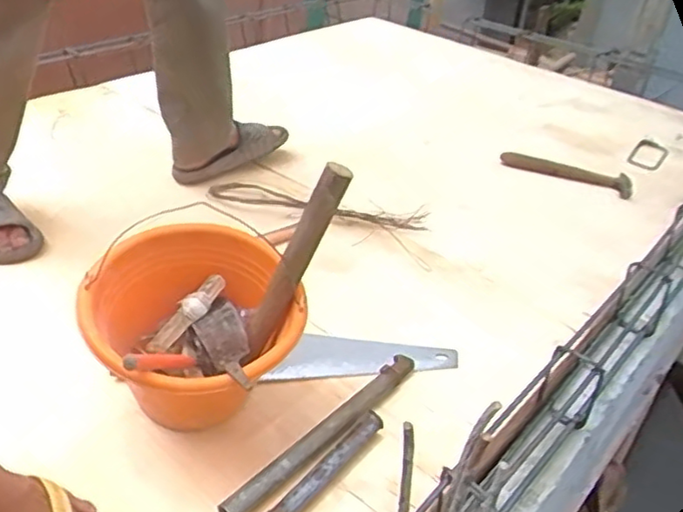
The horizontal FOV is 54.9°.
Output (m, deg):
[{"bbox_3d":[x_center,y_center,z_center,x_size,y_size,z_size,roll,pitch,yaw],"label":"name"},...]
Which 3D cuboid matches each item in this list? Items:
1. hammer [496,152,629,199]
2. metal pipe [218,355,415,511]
[{"bbox_3d":[0.515,-0.195,1.515,0.291,0.043,0.052,18,37,16],"label":"hammer"},{"bbox_3d":[-0.013,0.221,0.829,0.038,0.032,0.337,30,42,30],"label":"metal pipe"}]

